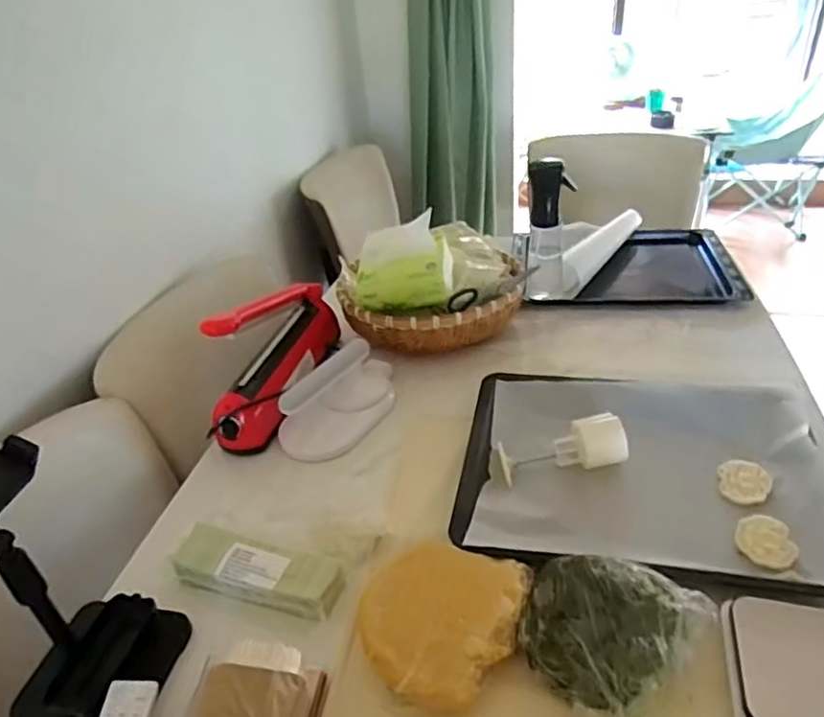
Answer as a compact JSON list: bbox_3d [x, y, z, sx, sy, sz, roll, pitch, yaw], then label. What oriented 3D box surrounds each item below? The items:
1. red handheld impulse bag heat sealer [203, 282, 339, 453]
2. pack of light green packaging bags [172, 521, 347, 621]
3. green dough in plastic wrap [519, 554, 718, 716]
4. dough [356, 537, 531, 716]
[{"bbox_3d":[-0.193,-0.033,0.895,0.066,0.162,0.299,6,36,18],"label":"red handheld impulse bag heat sealer"},{"bbox_3d":[-0.159,0.217,0.638,0.172,0.031,0.061,8,36,20],"label":"pack of light green packaging bags"},{"bbox_3d":[0.171,0.234,0.527,0.153,0.070,0.126,7,36,19],"label":"green dough in plastic wrap"},{"bbox_3d":[0.024,0.241,0.577,0.145,0.040,0.155,9,37,21],"label":"dough"}]

